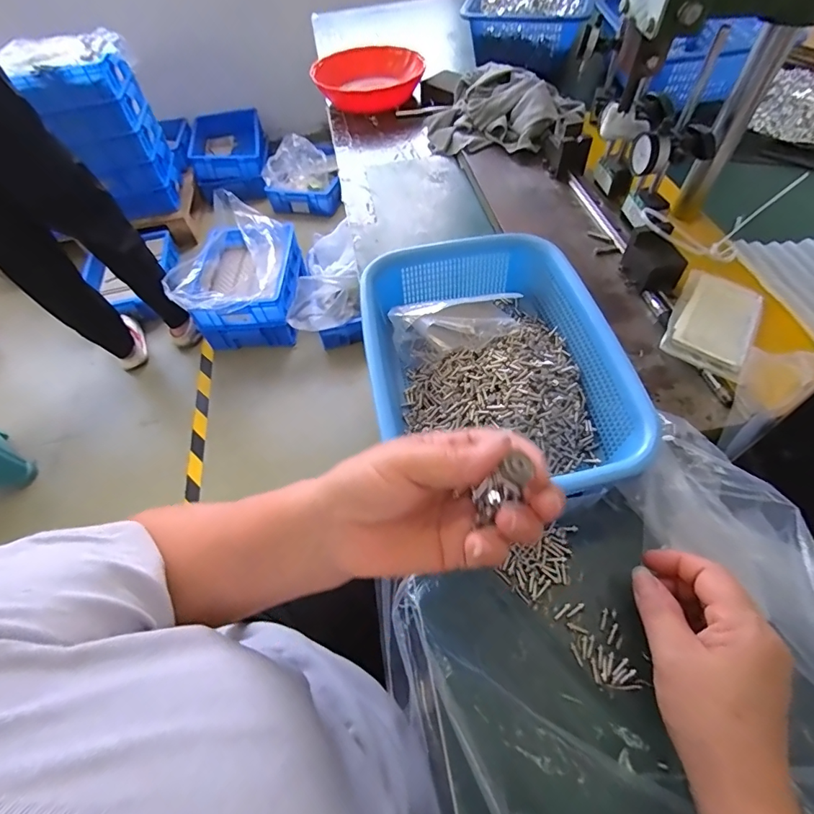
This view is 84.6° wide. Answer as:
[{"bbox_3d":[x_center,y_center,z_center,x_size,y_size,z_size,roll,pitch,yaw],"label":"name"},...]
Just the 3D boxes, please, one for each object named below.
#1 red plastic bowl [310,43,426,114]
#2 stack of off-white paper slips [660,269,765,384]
[{"bbox_3d":[-0.070,-0.621,0.851,0.194,0.062,0.194,-3,55,4],"label":"red plastic bowl"},{"bbox_3d":[0.302,-0.089,0.436,0.072,0.013,0.148,27,62,22],"label":"stack of off-white paper slips"}]

